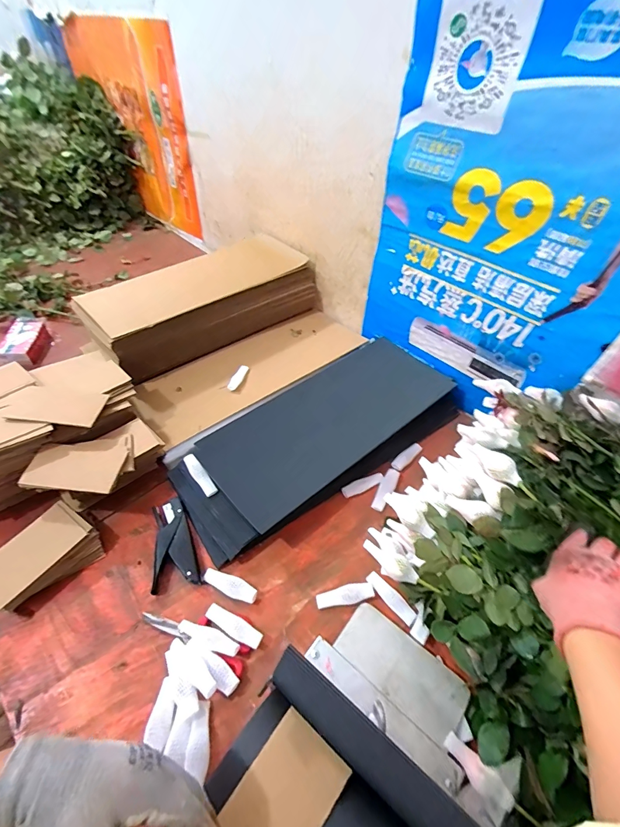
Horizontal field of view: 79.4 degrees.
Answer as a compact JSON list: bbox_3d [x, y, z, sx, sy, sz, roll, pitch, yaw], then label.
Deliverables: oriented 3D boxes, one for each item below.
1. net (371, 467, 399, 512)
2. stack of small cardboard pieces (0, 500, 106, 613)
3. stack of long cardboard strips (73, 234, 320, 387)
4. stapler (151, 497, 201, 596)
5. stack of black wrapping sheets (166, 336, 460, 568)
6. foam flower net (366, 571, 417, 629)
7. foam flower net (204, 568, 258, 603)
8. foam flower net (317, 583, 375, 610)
[{"bbox_3d":[0.145,0.143,0.709,0.027,0.013,0.093,27,51,20],"label":"net"},{"bbox_3d":[-0.417,0.222,0.577,0.099,0.054,0.153,34,54,25],"label":"stack of small cardboard pieces"},{"bbox_3d":[-0.260,-0.295,0.959,0.581,0.142,0.241,-33,57,-29],"label":"stack of long cardboard strips"},{"bbox_3d":[-0.230,0.213,0.610,0.071,0.026,0.142,-15,50,-17],"label":"stapler"},{"bbox_3d":[0.030,0.024,0.766,0.617,0.062,0.274,-28,55,-26],"label":"stack of black wrapping sheets"},{"bbox_3d":[0.126,0.283,0.577,0.027,0.010,0.089,-34,58,-30],"label":"foam flower net"},{"bbox_3d":[-0.125,0.269,0.581,0.091,0.019,0.028,18,49,12],"label":"foam flower net"},{"bbox_3d":[0.054,0.283,0.578,0.087,0.020,0.028,-7,48,-10],"label":"foam flower net"}]

